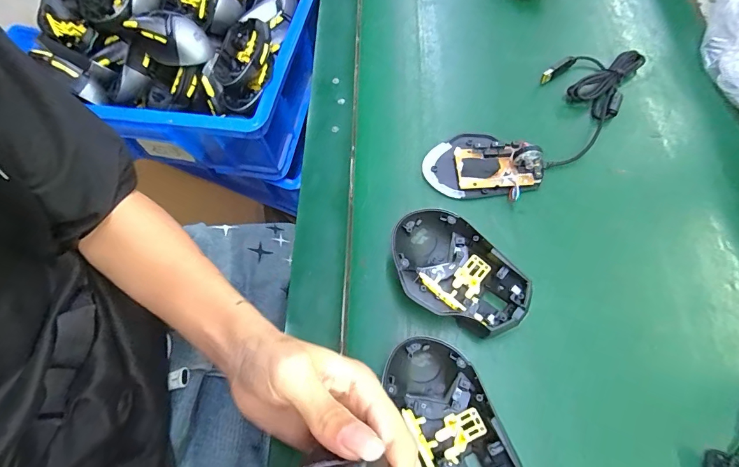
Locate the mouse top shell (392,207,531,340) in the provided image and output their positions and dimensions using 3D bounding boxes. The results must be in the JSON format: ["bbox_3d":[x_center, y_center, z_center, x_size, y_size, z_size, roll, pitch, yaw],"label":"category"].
[{"bbox_3d":[0.070,0.035,0.325,0.116,0.043,0.073,32,71,16],"label":"mouse top shell"}]

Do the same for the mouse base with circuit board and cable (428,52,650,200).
[{"bbox_3d":[0.178,-0.115,0.398,0.263,0.031,0.091,-34,68,-12],"label":"mouse base with circuit board and cable"}]

